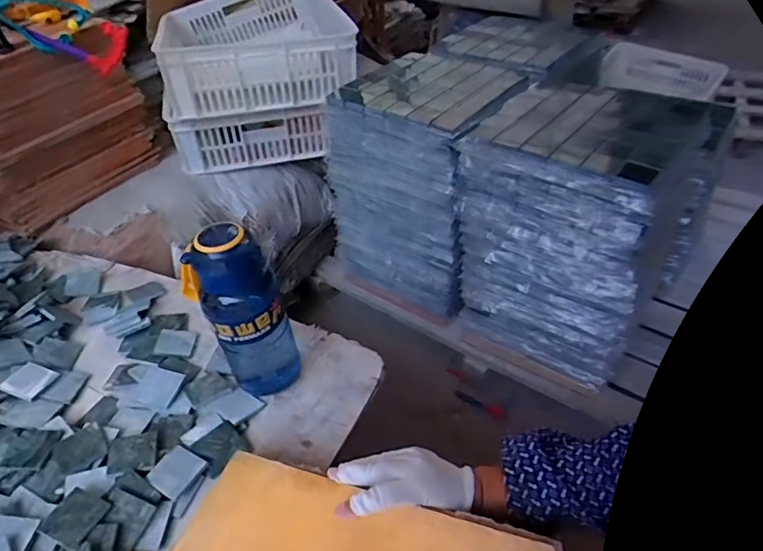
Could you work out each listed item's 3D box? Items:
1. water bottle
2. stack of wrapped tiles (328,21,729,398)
[{"bbox_3d":[-0.166,0.051,0.619,0.106,0.236,0.080,-16,42,-13],"label":"water bottle"},{"bbox_3d":[0.320,-0.242,1.282,0.776,0.506,0.637,25,49,30],"label":"stack of wrapped tiles"}]

